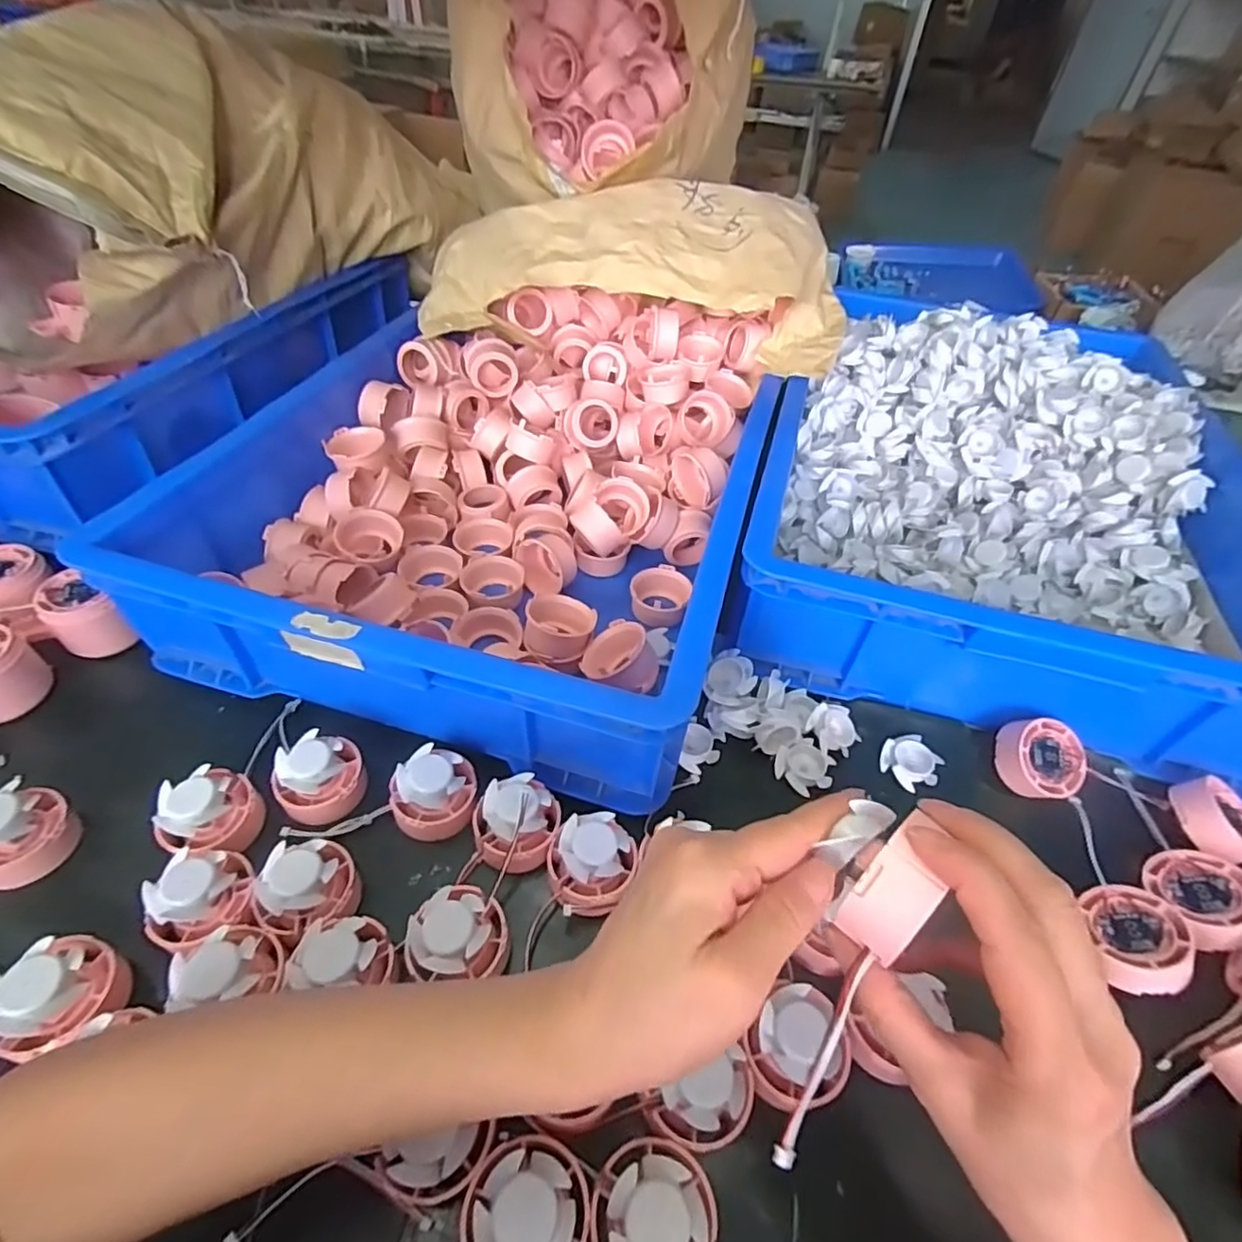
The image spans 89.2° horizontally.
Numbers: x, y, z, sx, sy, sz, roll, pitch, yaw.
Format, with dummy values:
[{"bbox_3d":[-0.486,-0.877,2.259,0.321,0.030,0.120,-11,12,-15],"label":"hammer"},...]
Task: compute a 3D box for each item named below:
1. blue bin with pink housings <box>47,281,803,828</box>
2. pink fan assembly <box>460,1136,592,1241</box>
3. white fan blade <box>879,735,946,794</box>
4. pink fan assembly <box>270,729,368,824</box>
[{"bbox_3d":[-0.090,-0.132,0.574,0.409,0.119,0.525,15,48,9],"label":"blue bin with pink housings"},{"bbox_3d":[-0.027,0.279,0.251,0.053,0.033,0.113,-17,51,-19],"label":"pink fan assembly"},{"bbox_3d":[0.214,0.104,0.464,0.036,0.013,0.040,-27,55,-26],"label":"white fan blade"},{"bbox_3d":[-0.200,0.103,0.417,0.050,0.033,0.047,9,48,4],"label":"pink fan assembly"}]

